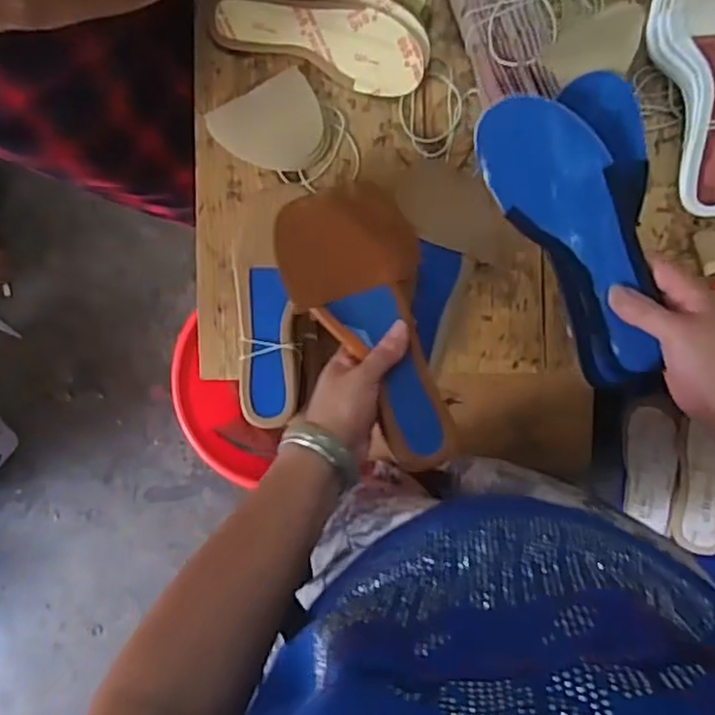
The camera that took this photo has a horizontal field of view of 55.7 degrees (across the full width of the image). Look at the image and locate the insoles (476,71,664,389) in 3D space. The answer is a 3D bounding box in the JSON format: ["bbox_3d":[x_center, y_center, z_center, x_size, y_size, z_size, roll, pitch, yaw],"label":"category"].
[{"bbox_3d":[0.168,-0.080,0.493,0.104,0.036,0.229,-20,112,6],"label":"insoles"}]

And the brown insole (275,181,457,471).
[{"bbox_3d":[0.004,-0.023,0.571,0.117,0.025,0.237,-10,90,-10],"label":"brown insole"}]

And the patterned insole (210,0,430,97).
[{"bbox_3d":[-0.038,-0.334,0.689,0.225,0.018,0.084,20,113,4],"label":"patterned insole"}]

